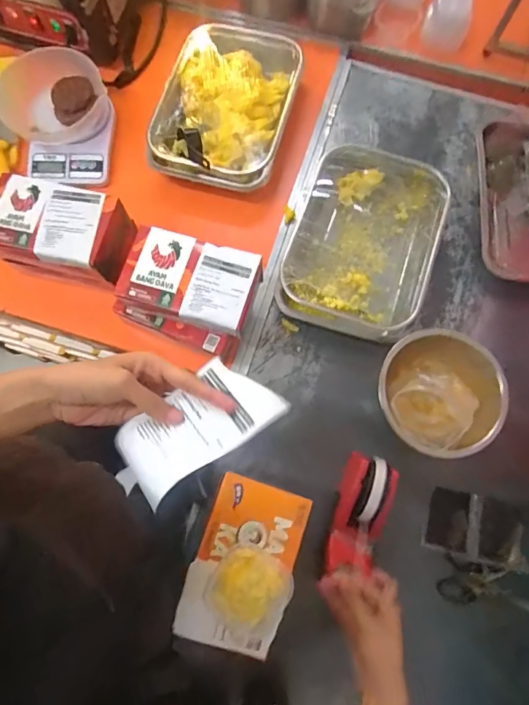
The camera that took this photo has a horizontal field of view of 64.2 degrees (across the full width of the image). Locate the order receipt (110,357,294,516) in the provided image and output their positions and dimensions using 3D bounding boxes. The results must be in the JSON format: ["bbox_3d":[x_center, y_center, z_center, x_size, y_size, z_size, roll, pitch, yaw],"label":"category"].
[{"bbox_3d":[-0.060,0.062,0.365,0.143,0.034,0.077,-36,79,-9],"label":"order receipt"}]

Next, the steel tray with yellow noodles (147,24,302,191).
[{"bbox_3d":[-0.067,-0.438,0.740,0.223,0.060,0.321,15,76,3],"label":"steel tray with yellow noodles"}]

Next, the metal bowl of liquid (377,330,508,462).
[{"bbox_3d":[0.249,0.067,0.608,0.172,0.080,0.166,0,76,0],"label":"metal bowl of liquid"}]

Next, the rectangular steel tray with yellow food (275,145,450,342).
[{"bbox_3d":[0.158,-0.181,0.680,0.223,0.059,0.310,18,76,4],"label":"rectangular steel tray with yellow food"}]

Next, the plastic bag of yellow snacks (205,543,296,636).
[{"bbox_3d":[-0.018,0.257,0.453,0.083,0.033,0.084,41,79,9],"label":"plastic bag of yellow snacks"}]

